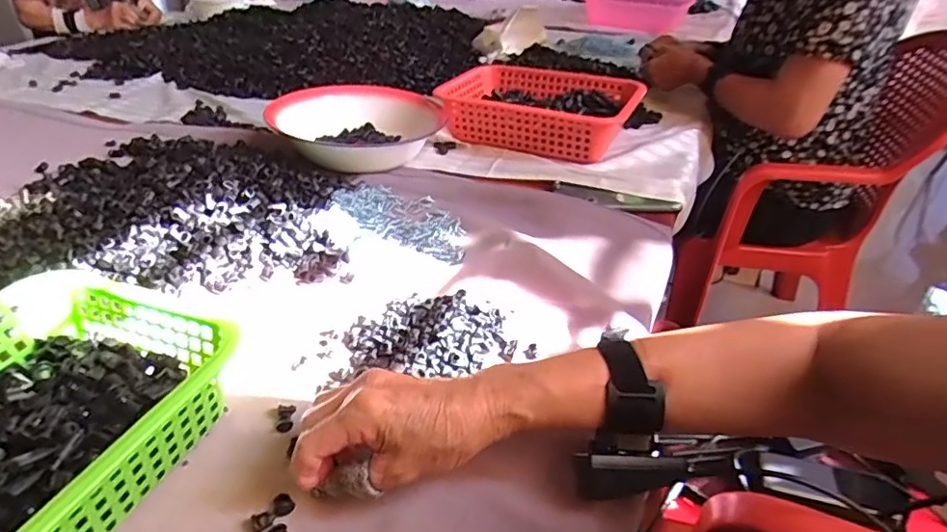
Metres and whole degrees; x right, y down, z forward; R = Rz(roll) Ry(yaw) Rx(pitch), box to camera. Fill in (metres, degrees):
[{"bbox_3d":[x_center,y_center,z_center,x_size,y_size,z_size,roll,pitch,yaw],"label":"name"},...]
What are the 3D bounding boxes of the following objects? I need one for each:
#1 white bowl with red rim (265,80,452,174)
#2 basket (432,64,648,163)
[{"bbox_3d":[-0.170,-0.215,0.859,0.240,0.069,0.219,-1,34,0],"label":"white bowl with red rim"},{"bbox_3d":[0.100,-0.267,0.934,0.333,0.073,0.271,8,35,13],"label":"basket"}]

